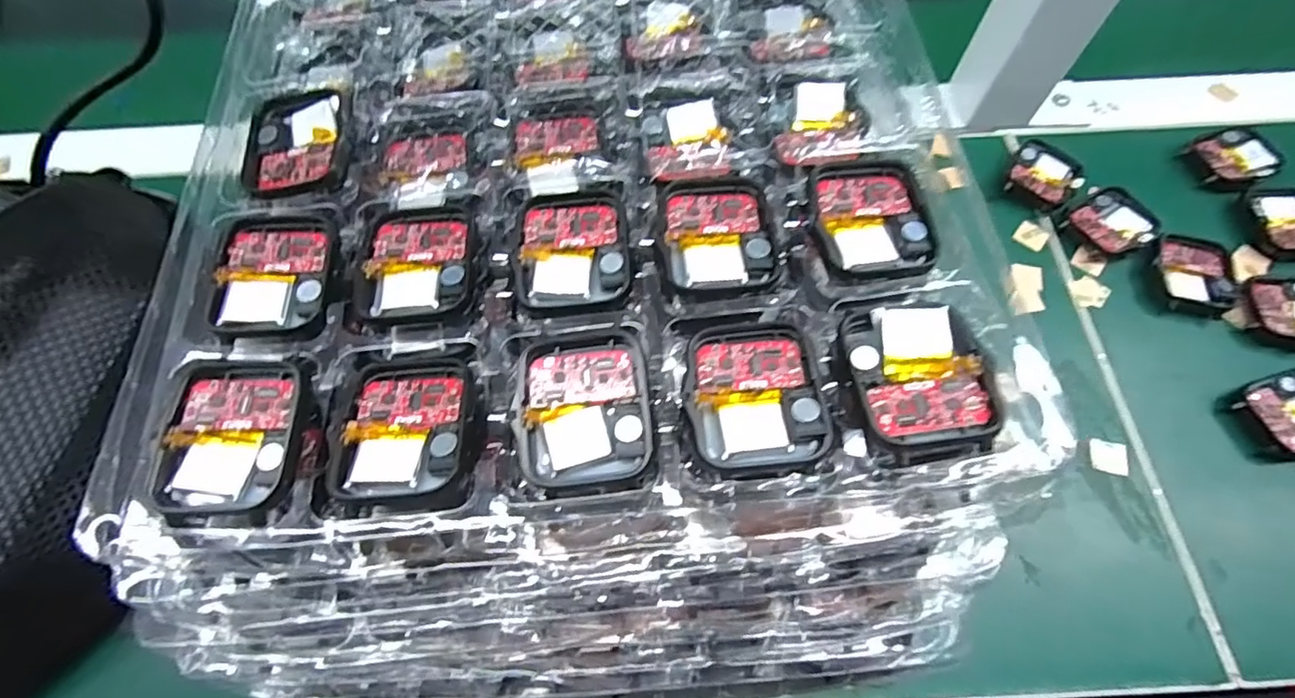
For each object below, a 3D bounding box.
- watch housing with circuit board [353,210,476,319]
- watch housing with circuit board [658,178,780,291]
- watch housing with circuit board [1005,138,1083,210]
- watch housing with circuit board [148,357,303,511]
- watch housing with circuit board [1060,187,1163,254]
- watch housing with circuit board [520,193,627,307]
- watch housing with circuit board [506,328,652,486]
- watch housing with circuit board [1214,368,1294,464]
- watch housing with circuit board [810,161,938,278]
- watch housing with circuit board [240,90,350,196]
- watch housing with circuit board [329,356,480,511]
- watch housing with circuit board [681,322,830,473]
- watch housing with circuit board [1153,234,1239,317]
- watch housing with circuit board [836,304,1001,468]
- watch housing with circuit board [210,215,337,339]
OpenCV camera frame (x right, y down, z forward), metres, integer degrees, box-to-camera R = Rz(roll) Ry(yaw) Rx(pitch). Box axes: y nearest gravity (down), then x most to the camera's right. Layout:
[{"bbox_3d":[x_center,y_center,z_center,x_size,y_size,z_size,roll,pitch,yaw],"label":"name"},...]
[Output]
[{"bbox_3d":[-0.076,-0.030,0.193,0.036,0.005,0.039,-3,65,0],"label":"watch housing with circuit board"},{"bbox_3d":[0.022,-0.038,0.191,0.036,0.006,0.042,-4,65,-1],"label":"watch housing with circuit board"},{"bbox_3d":[0.233,-0.103,0.343,0.035,0.011,0.047,34,70,15],"label":"watch housing with circuit board"},{"bbox_3d":[-0.116,0.023,0.164,0.037,0.007,0.044,-2,65,0],"label":"watch housing with circuit board"},{"bbox_3d":[0.263,-0.071,0.326,0.043,0.011,0.039,-38,70,-15],"label":"watch housing with circuit board"},{"bbox_3d":[-0.025,-0.034,0.192,0.035,0.006,0.041,-4,65,0],"label":"watch housing with circuit board"},{"bbox_3d":[-0.018,0.017,0.165,0.037,0.010,0.042,-4,65,-1],"label":"watch housing with circuit board"},{"bbox_3d":[0.305,0.033,0.277,0.047,0.011,0.038,-16,66,-6],"label":"watch housing with circuit board"},{"bbox_3d":[0.072,-0.043,0.189,0.036,0.006,0.043,-2,65,0],"label":"watch housing with circuit board"},{"bbox_3d":[-0.127,-0.077,0.212,0.039,0.009,0.047,0,65,1],"label":"watch housing with circuit board"},{"bbox_3d":[-0.070,0.023,0.168,0.040,0.010,0.048,-8,65,-2],"label":"watch housing with circuit board"},{"bbox_3d":[0.030,0.012,0.166,0.037,0.008,0.042,-5,65,-1],"label":"watch housing with circuit board"},{"bbox_3d":[0.293,-0.042,0.313,0.036,0.010,0.046,9,66,5],"label":"watch housing with circuit board"},{"bbox_3d":[0.076,0.008,0.162,0.036,0.005,0.045,-7,65,-2],"label":"watch housing with circuit board"},{"bbox_3d":[-0.121,-0.024,0.189,0.036,0.006,0.044,-5,65,-1],"label":"watch housing with circuit board"}]

